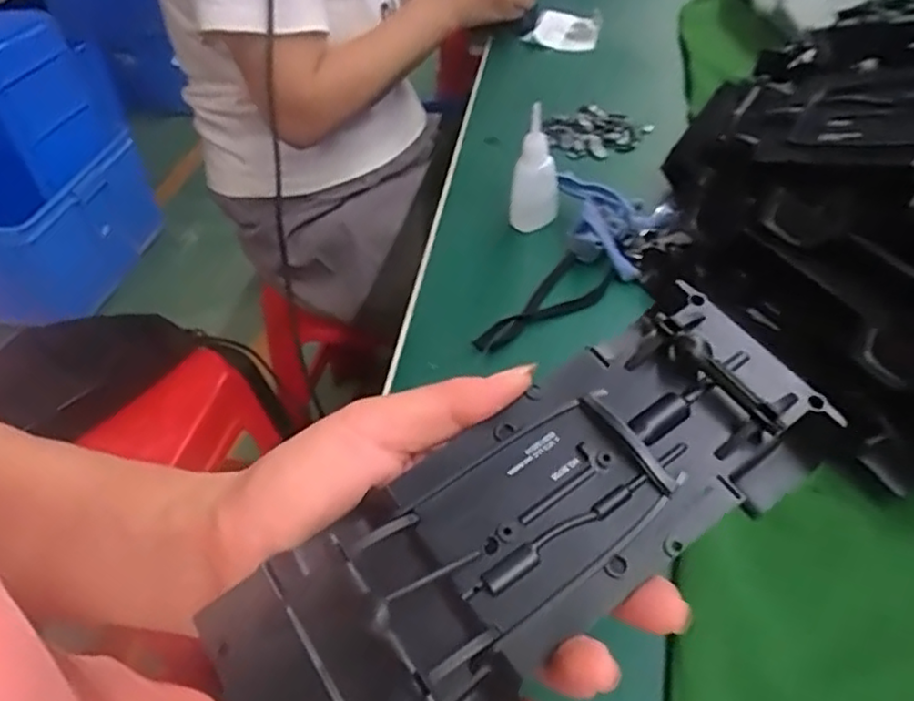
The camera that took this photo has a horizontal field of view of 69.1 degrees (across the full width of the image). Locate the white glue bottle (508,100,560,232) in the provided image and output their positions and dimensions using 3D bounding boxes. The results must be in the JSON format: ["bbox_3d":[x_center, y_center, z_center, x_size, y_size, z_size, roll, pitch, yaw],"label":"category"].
[{"bbox_3d":[0.052,-0.120,0.447,0.024,0.084,0.027,32,55,32],"label":"white glue bottle"}]

